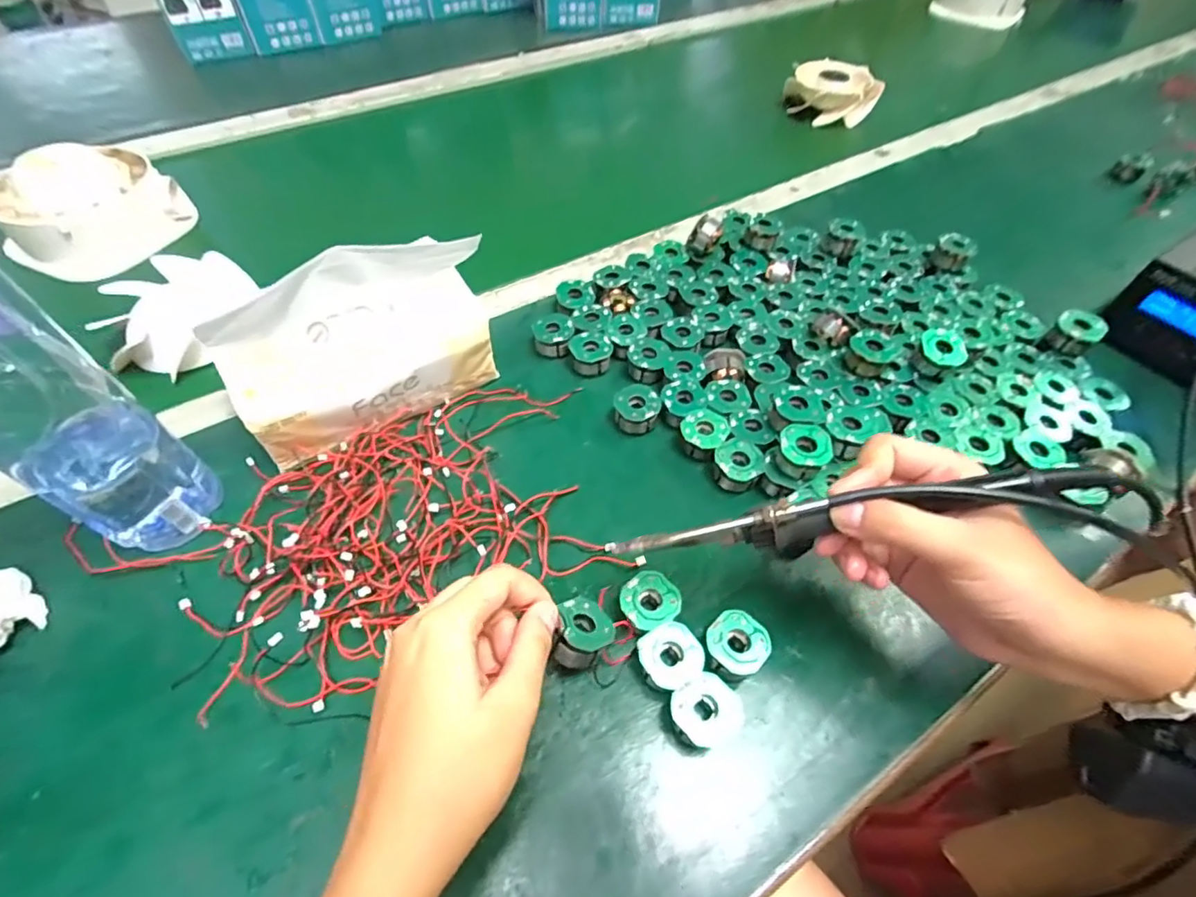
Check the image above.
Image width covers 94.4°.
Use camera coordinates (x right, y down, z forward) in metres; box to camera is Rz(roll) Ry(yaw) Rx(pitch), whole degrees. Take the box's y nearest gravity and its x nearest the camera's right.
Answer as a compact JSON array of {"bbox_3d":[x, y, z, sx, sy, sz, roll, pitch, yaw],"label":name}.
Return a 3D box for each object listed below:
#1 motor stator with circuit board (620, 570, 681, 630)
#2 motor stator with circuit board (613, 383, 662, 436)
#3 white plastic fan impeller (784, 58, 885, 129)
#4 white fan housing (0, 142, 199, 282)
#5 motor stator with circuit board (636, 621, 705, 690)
[{"bbox_3d":[0.028,0.086,0.308,0.031,0.021,0.031,1,55,-2],"label":"motor stator with circuit board"},{"bbox_3d":[0.027,-0.025,0.392,0.031,0.025,0.030,7,55,3],"label":"motor stator with circuit board"},{"bbox_3d":[0.301,-0.458,0.713,0.113,0.046,0.081,17,56,10],"label":"white plastic fan impeller"},{"bbox_3d":[-0.457,-0.221,0.494,0.096,0.056,0.138,38,62,22],"label":"white fan housing"},{"bbox_3d":[0.037,0.111,0.291,0.032,0.022,0.030,1,55,-2],"label":"motor stator with circuit board"}]

